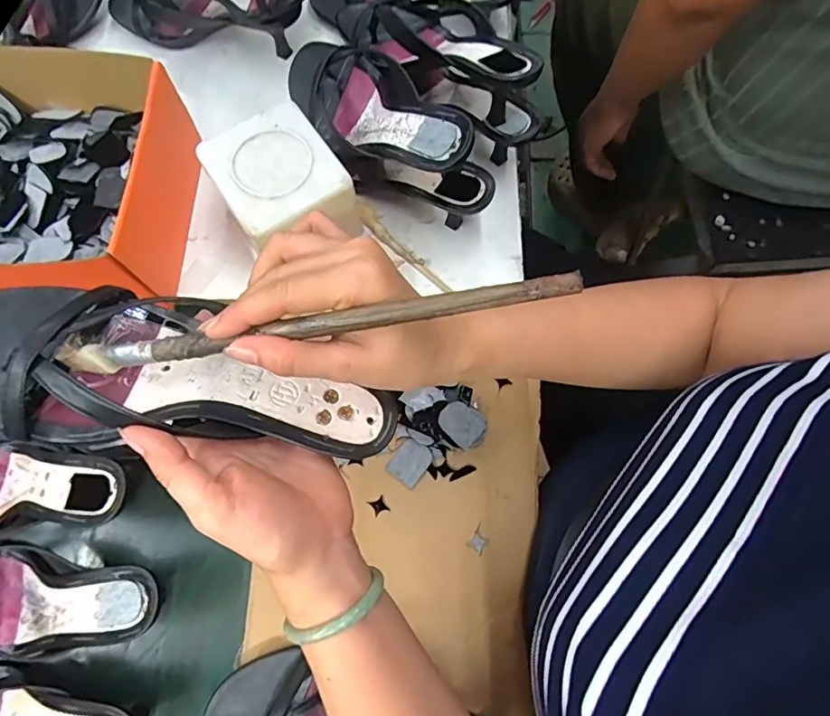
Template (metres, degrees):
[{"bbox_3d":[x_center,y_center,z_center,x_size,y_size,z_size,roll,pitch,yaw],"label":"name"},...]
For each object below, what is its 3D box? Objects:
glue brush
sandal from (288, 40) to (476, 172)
[{"bbox_3d":[-0.062,-0.016,0.256,0.270,0.010,0.017,-8,72,14],"label":"glue brush"},{"bbox_3d":[-0.038,-0.227,0.474,0.093,0.053,0.235,-41,59,-11],"label":"sandal"}]

